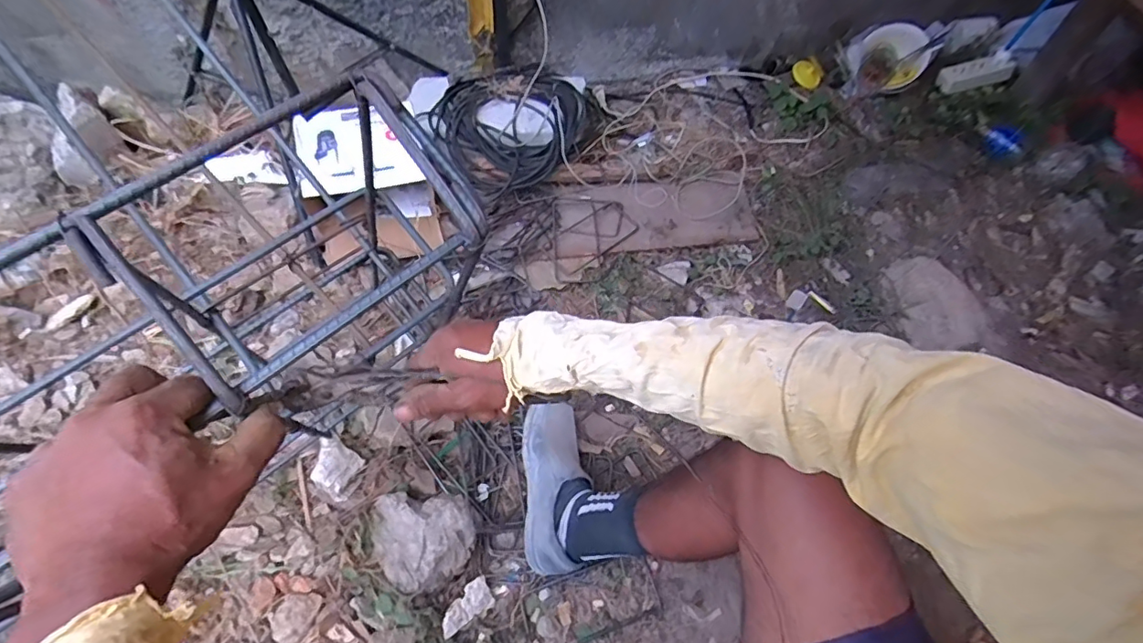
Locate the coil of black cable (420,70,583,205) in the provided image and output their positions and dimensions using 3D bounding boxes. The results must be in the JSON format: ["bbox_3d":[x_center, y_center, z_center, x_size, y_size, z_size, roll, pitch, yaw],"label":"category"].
[{"bbox_3d":[-0.142,-0.430,1.172,0.314,0.092,0.315,1,58,-2],"label":"coil of black cable"}]

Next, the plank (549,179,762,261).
[{"bbox_3d":[0.168,-0.223,1.129,0.417,0.015,0.169,-7,64,-3],"label":"plank"}]

